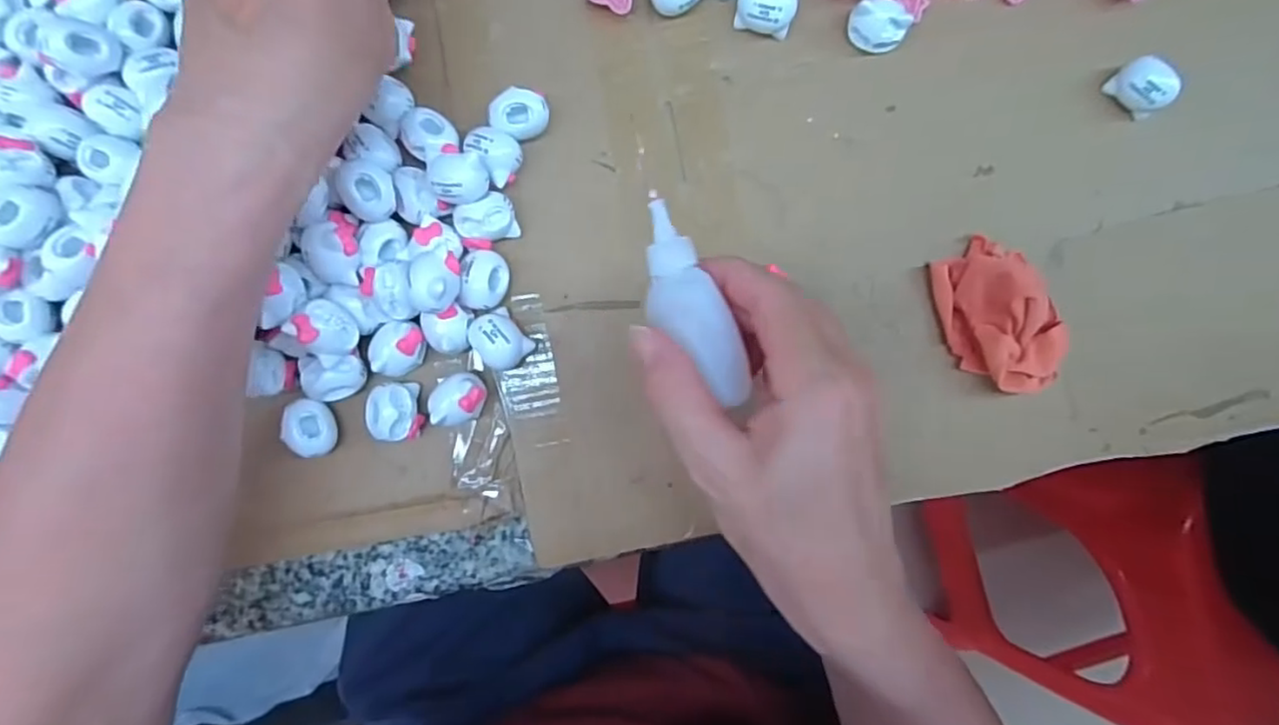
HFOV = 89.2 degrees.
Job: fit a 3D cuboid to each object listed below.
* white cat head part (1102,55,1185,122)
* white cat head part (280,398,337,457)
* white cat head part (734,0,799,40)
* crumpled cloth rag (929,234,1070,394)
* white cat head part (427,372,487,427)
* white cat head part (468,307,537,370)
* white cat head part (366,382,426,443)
[{"bbox_3d":[0.232,-0.126,0.299,0.016,0.023,0.025,-26,91,-2],"label":"white cat head part"},{"bbox_3d":[-0.143,0.028,0.285,0.017,0.022,0.025,-19,90,-2],"label":"white cat head part"},{"bbox_3d":[0.058,-0.161,0.293,0.026,0.014,0.021,14,89,-2],"label":"white cat head part"},{"bbox_3d":[0.163,-0.018,0.291,0.040,0.034,0.072,-24,91,-2],"label":"crumpled cloth rag"},{"bbox_3d":[-0.080,0.016,0.287,0.023,0.019,0.021,0,92,-4],"label":"white cat head part"},{"bbox_3d":[-0.061,-0.009,0.285,0.021,0.020,0.025,-40,91,-2],"label":"white cat head part"},{"bbox_3d":[-0.107,0.021,0.287,0.020,0.022,0.024,1,90,-2],"label":"white cat head part"}]

